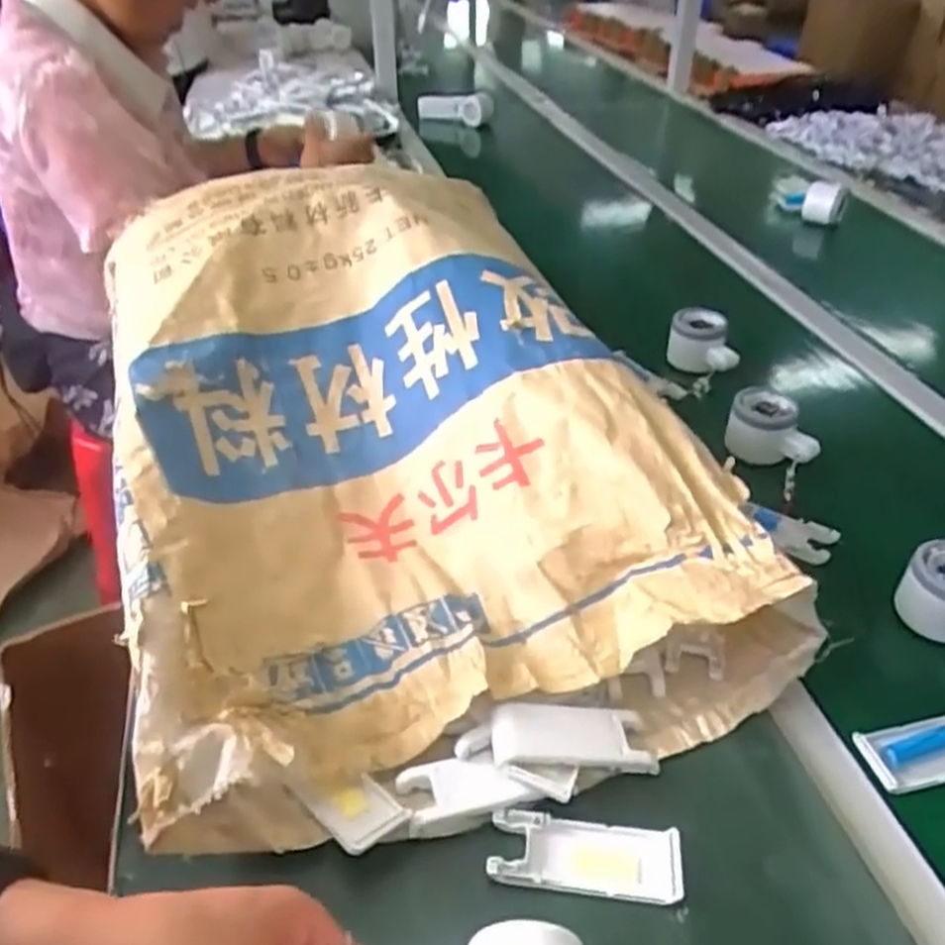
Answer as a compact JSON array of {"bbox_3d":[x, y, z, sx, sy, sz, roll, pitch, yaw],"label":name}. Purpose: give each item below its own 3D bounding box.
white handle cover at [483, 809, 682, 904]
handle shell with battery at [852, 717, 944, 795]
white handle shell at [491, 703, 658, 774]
[{"bbox_3d":[0.063,0.211,0.440,0.103,0.010,0.040,4,39,6],"label":"white handle cover"},{"bbox_3d":[0.295,0.174,0.498,0.103,0.011,0.040,-8,39,-8],"label":"handle shell with battery"},{"bbox_3d":[0.059,0.158,0.475,0.097,0.013,0.039,8,37,-13],"label":"white handle shell"}]

